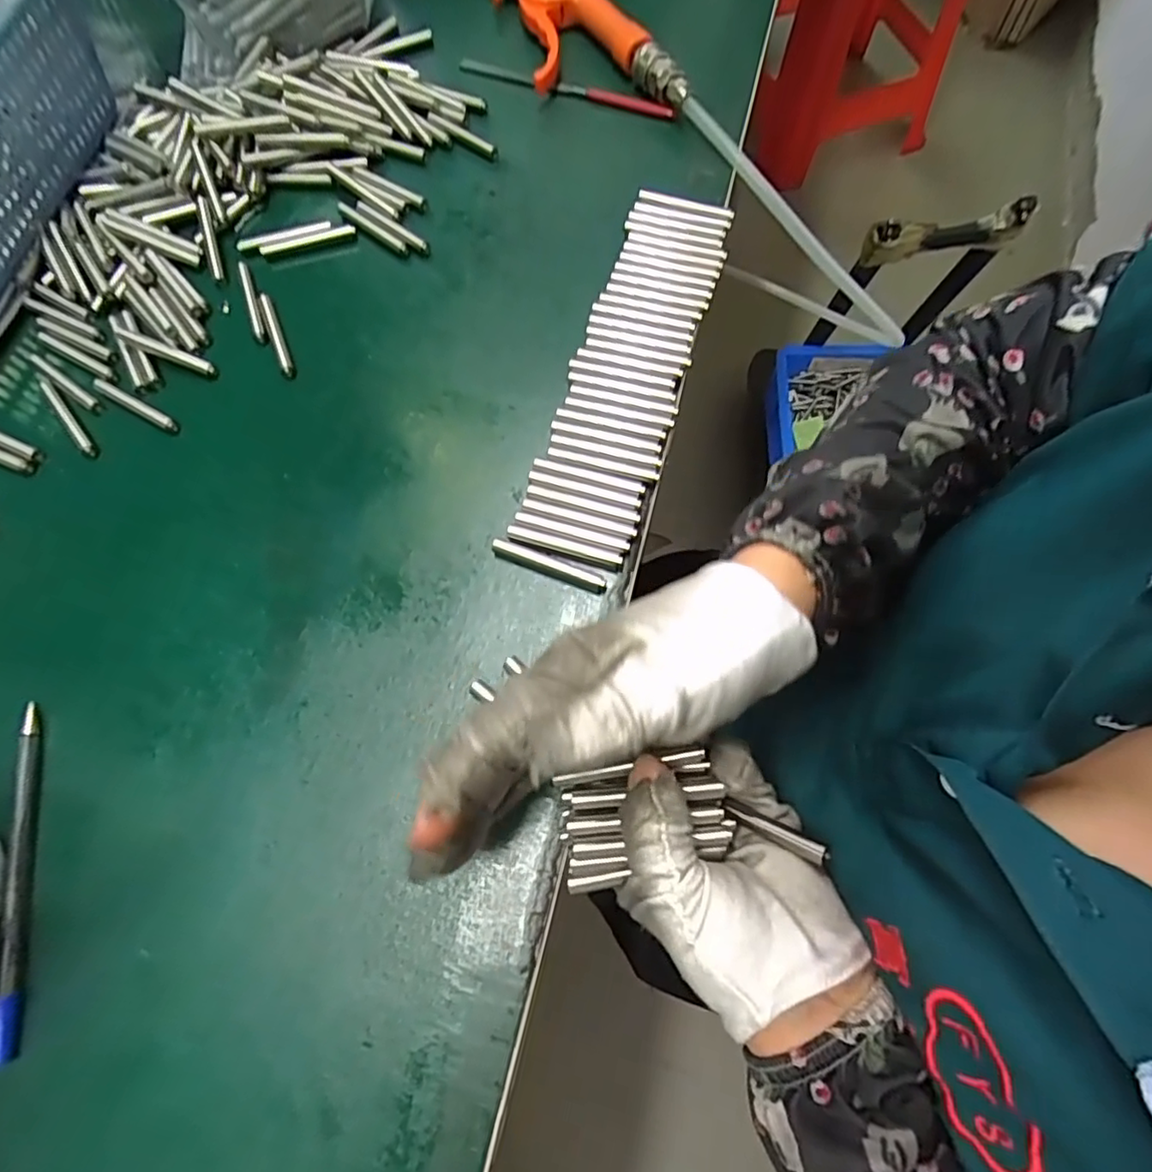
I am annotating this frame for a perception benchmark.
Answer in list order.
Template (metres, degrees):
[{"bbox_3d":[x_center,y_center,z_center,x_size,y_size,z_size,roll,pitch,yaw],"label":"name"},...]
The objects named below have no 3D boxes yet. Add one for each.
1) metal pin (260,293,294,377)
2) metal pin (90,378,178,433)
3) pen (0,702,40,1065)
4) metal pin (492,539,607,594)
[{"bbox_3d":[-0.171,-0.144,0.356,0.008,0.006,0.056,-22,71,-5],"label":"metal pin"},{"bbox_3d":[-0.245,-0.101,0.345,0.058,0.005,0.008,27,74,11],"label":"metal pin"},{"bbox_3d":[-0.241,0.122,0.268,0.009,0.010,0.141,-14,70,-2],"label":"pen"},{"bbox_3d":[-0.013,-0.010,0.301,0.058,0.006,0.008,19,72,9],"label":"metal pin"}]

